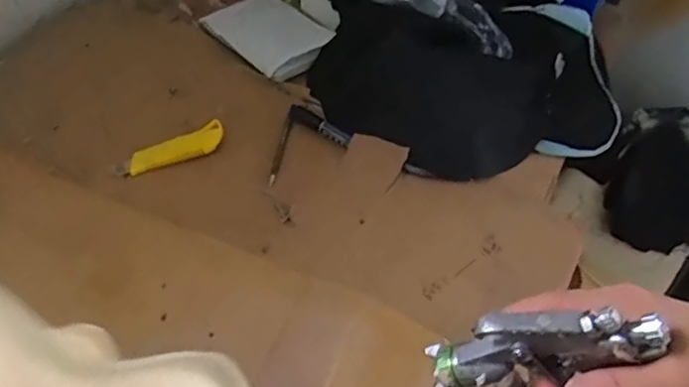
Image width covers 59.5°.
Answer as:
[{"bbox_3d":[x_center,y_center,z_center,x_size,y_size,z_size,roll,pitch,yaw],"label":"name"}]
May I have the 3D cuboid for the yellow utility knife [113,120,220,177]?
[{"bbox_3d":[-0.232,-0.059,0.800,0.146,0.015,0.037,-18,54,-13],"label":"yellow utility knife"}]

